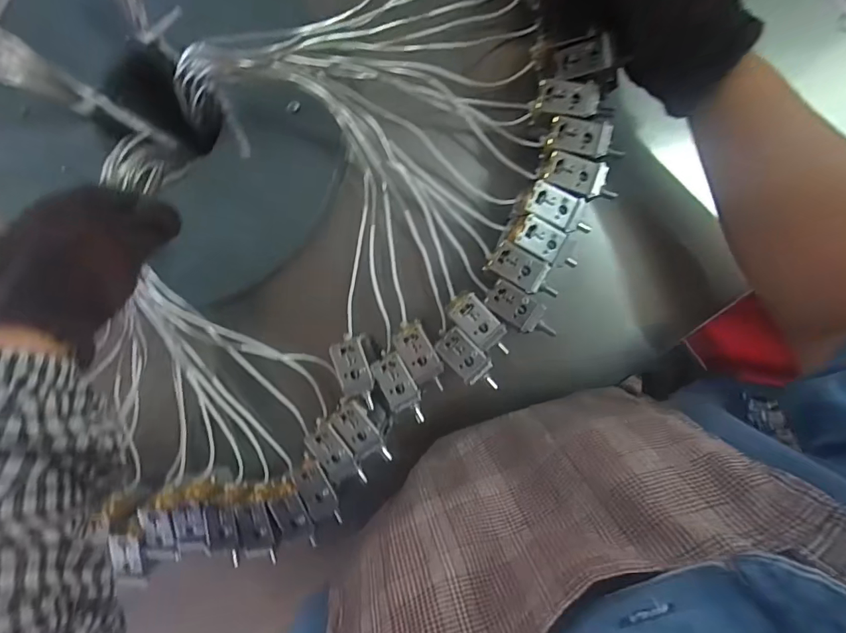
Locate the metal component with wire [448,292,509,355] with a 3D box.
[{"bbox_3d":[0.040,0.006,0.316,0.022,0.013,0.049,-44,89,3],"label":"metal component with wire"}]

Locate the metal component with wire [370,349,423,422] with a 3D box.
[{"bbox_3d":[-0.016,0.050,0.318,0.023,0.015,0.051,-27,89,3],"label":"metal component with wire"}]

